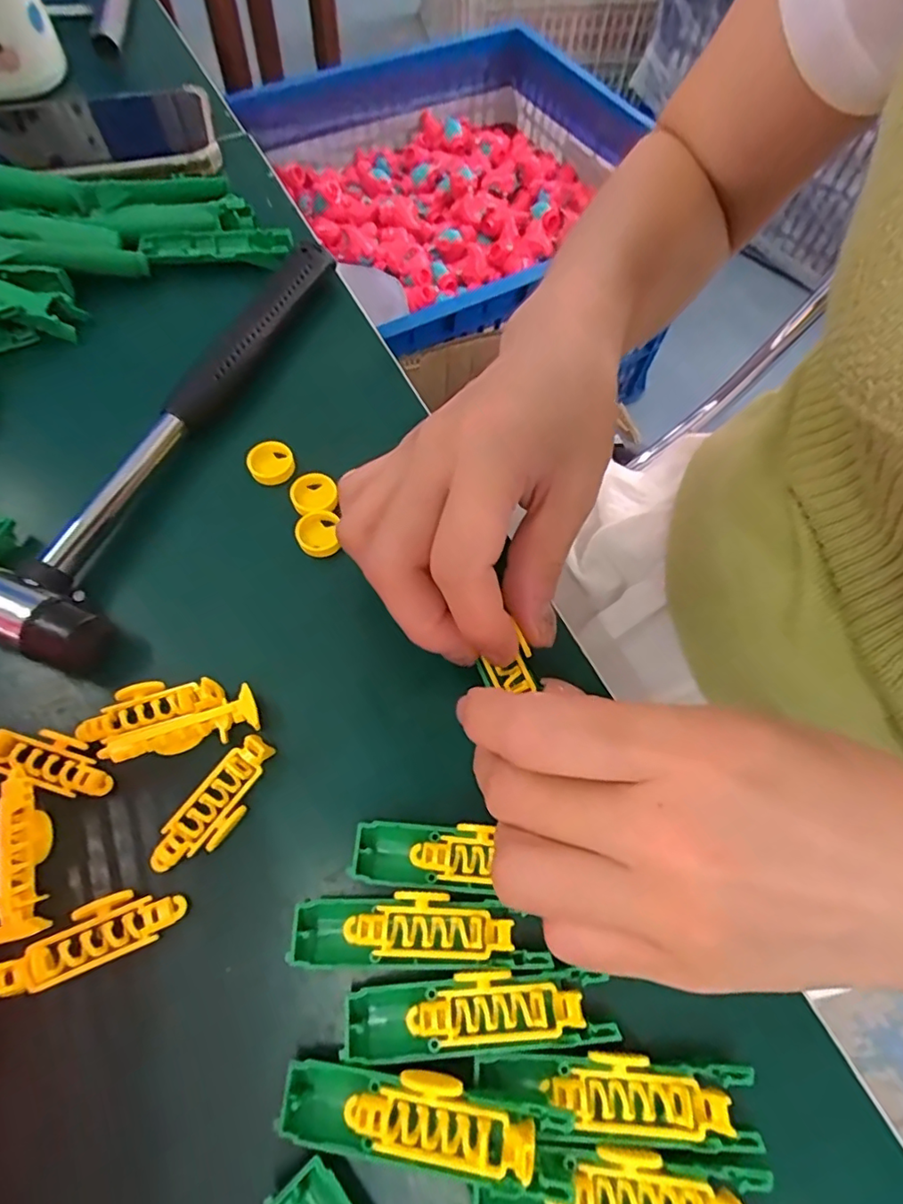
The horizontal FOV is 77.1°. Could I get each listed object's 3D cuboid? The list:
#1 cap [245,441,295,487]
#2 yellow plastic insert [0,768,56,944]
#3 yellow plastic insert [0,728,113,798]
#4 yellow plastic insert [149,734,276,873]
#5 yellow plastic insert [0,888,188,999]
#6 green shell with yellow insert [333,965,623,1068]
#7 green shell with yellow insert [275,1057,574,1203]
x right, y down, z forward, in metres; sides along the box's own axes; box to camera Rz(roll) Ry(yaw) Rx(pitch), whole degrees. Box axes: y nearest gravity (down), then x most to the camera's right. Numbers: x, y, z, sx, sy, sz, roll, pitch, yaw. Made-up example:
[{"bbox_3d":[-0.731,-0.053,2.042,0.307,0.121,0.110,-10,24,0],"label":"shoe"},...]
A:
[{"bbox_3d":[-0.079,-0.061,0.248,0.019,0.005,0.019,1,64,-2],"label":"cap"},{"bbox_3d":[-0.132,0.077,0.174,0.013,0.011,0.047,-7,65,-6],"label":"yellow plastic insert"},{"bbox_3d":[-0.137,0.052,0.189,0.047,0.014,0.016,17,65,6],"label":"yellow plastic insert"},{"bbox_3d":[-0.077,0.066,0.185,0.017,0.010,0.048,35,68,14],"label":"yellow plastic insert"},{"bbox_3d":[-0.107,0.099,0.168,0.048,0.010,0.017,-21,67,-12],"label":"yellow plastic insert"},{"bbox_3d":[0.007,0.118,0.164,0.074,0.018,0.019,-3,65,-3],"label":"green shell with yellow insert"},{"bbox_3d":[-0.009,0.135,0.148,0.075,0.008,0.018,-1,64,13],"label":"green shell with yellow insert"}]

